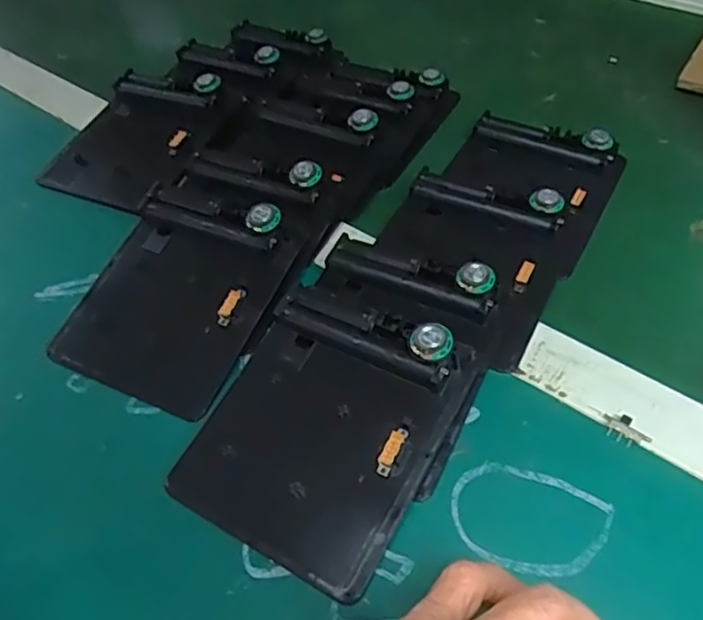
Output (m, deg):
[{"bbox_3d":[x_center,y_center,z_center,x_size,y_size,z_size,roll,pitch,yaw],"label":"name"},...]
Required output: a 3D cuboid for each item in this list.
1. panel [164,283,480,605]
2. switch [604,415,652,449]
[{"bbox_3d":[-0.015,0.051,0.304,0.112,0.035,0.126,22,55,22],"label":"panel"},{"bbox_3d":[0.133,0.058,0.304,0.022,0.004,0.014,26,56,24],"label":"switch"}]

